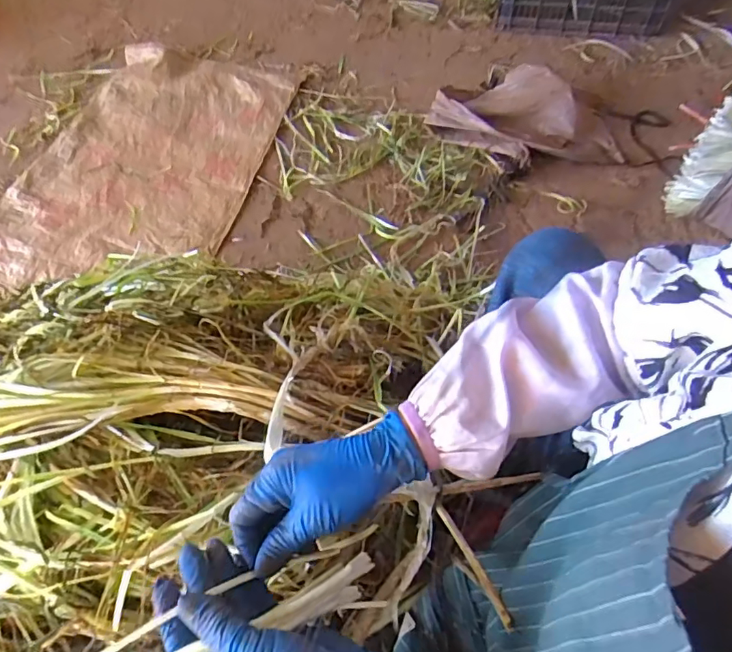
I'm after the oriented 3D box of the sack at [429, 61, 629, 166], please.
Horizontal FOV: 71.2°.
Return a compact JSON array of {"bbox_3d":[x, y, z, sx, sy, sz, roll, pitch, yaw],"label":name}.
[{"bbox_3d":[0.399,-0.524,1.261,0.464,0.097,0.268,16,58,14],"label":"sack"}]

